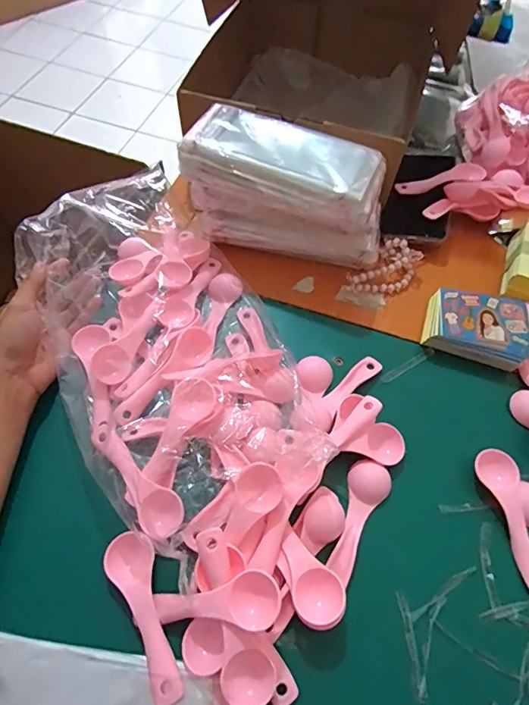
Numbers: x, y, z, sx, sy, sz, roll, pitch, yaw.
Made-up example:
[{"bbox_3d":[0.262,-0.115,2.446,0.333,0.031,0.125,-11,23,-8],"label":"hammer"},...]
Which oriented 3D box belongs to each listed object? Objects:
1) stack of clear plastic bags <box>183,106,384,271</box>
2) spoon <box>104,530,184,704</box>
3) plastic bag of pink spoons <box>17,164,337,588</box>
[{"bbox_3d":[0.024,-0.176,0.487,0.216,0.106,0.105,14,61,3],"label":"stack of clear plastic bags"},{"bbox_3d":[-0.083,0.186,0.323,0.034,0.009,0.113,-24,65,-17],"label":"spoon"},{"bbox_3d":[-0.084,-0.011,0.415,0.194,0.077,0.375,-24,65,-13],"label":"plastic bag of pink spoons"}]

